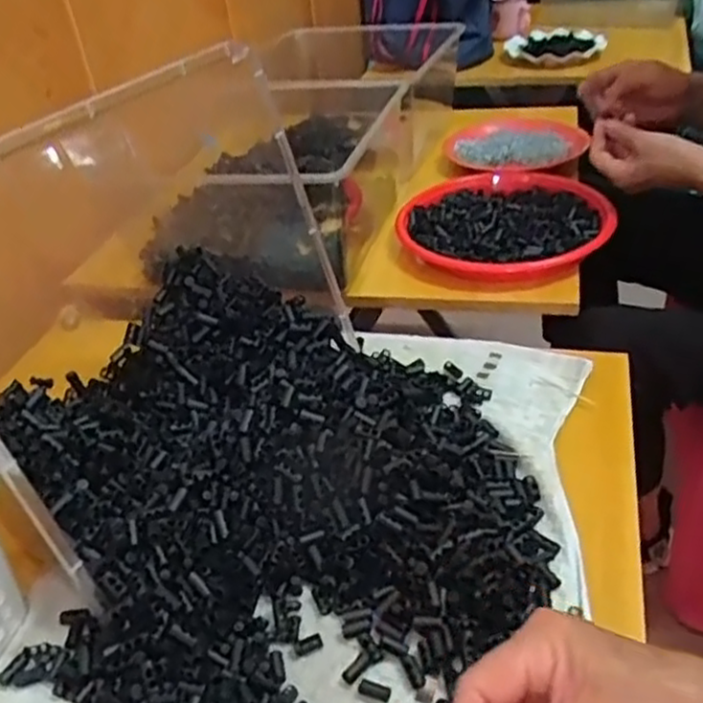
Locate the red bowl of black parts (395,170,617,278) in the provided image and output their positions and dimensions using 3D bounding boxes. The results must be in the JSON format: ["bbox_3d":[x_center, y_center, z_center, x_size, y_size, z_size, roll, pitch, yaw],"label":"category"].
[{"bbox_3d":[0.183,-0.146,0.859,0.225,0.046,0.230,-4,36,3],"label":"red bowl of black parts"}]

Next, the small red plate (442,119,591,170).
[{"bbox_3d":[0.236,-0.300,1.062,0.193,0.029,0.194,7,38,18],"label":"small red plate"}]

